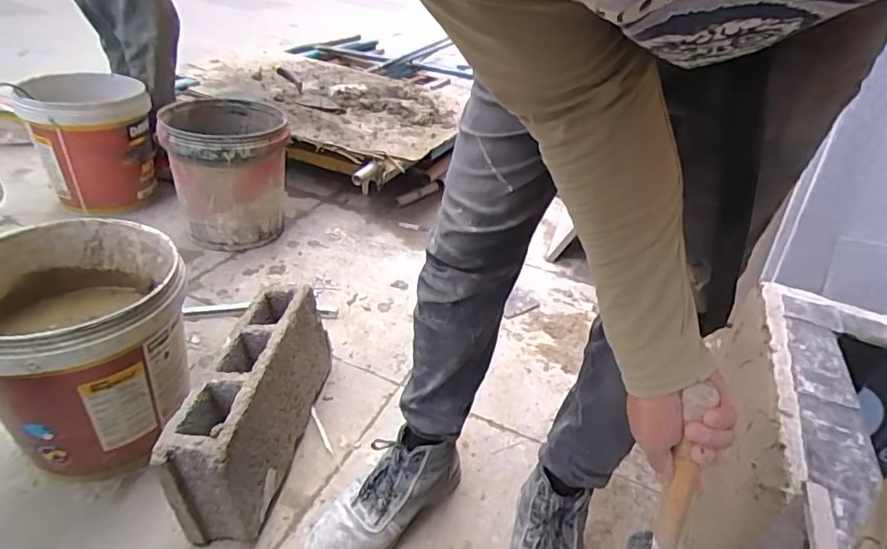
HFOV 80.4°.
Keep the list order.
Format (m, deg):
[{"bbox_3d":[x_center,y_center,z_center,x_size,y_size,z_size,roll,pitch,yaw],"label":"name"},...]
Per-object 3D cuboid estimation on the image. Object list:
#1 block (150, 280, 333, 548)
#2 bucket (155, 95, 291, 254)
[{"bbox_3d":[-0.297,0.205,0.859,0.107,0.218,0.396,6,31,2],"label":"block"},{"bbox_3d":[-0.555,-0.246,1.364,0.281,0.320,0.286,-5,36,-21],"label":"bucket"}]

